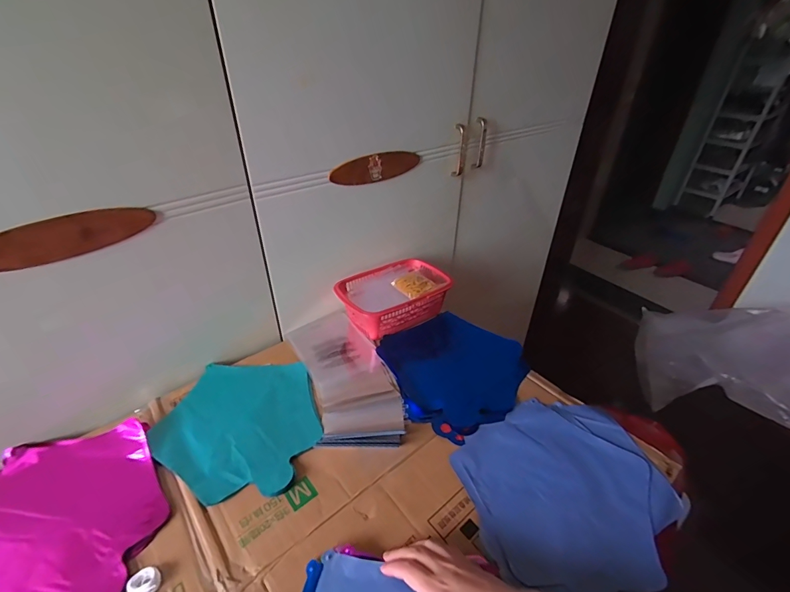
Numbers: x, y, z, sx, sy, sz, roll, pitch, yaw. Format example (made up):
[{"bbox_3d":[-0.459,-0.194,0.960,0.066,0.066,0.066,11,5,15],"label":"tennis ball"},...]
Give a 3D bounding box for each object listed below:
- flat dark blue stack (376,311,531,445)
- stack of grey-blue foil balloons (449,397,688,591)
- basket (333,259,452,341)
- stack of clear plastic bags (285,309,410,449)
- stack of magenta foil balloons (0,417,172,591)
[{"bbox_3d":[0.101,0.113,0.653,0.241,0.010,0.232,-21,41,-29],"label":"flat dark blue stack"},{"bbox_3d":[0.222,0.243,0.495,0.271,0.021,0.226,-18,40,-26],"label":"stack of grey-blue foil balloons"},{"bbox_3d":[-0.005,-0.003,0.762,0.216,0.063,0.149,-19,40,-26],"label":"basket"},{"bbox_3d":[-0.088,0.120,0.650,0.138,0.018,0.336,-12,37,-19],"label":"stack of clear plastic bags"},{"bbox_3d":[-0.391,0.252,0.437,0.240,0.028,0.230,6,35,7],"label":"stack of magenta foil balloons"}]

